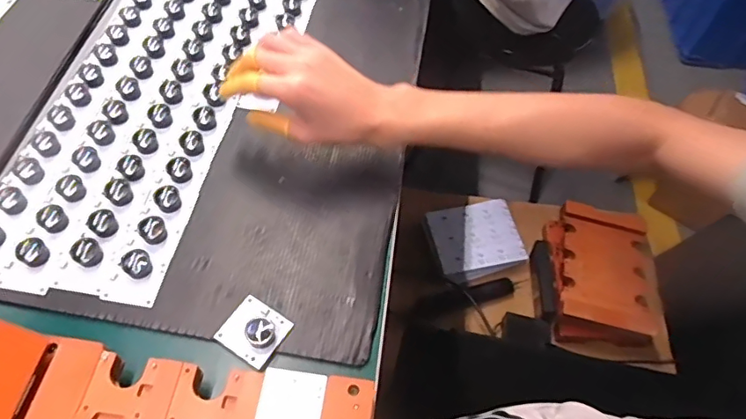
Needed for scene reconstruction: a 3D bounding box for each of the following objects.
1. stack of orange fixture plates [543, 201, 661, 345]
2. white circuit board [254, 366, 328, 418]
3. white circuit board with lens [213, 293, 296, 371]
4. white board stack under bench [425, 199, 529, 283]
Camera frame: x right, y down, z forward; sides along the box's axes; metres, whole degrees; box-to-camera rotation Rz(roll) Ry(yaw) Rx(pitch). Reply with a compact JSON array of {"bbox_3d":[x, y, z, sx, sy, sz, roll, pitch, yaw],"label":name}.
[{"bbox_3d":[0.445,0.122,1.038,0.209,0.083,0.266,6,57,0],"label":"stack of orange fixture plates"},{"bbox_3d":[-0.058,0.136,0.370,0.045,0.004,0.048,8,56,2],"label":"white circuit board"},{"bbox_3d":[-0.096,0.095,0.426,0.048,0.016,0.045,29,59,15],"label":"white circuit board with lens"},{"bbox_3d":[0.210,0.057,1.084,0.184,0.028,0.154,-15,58,-13],"label":"white board stack under bench"}]

